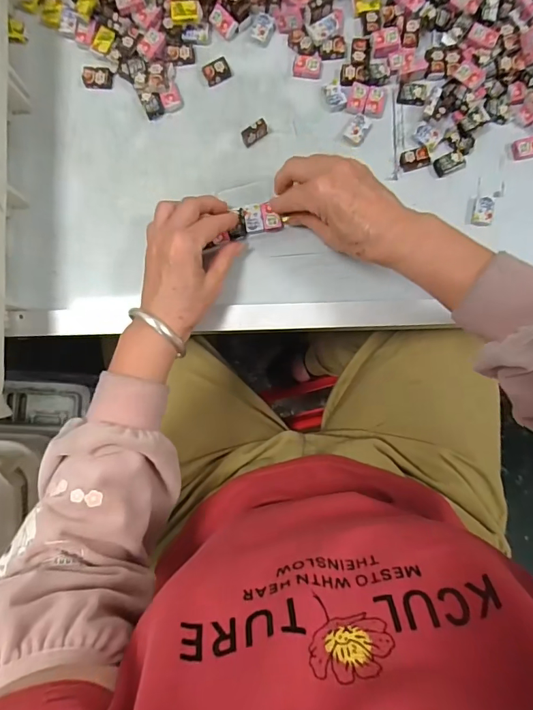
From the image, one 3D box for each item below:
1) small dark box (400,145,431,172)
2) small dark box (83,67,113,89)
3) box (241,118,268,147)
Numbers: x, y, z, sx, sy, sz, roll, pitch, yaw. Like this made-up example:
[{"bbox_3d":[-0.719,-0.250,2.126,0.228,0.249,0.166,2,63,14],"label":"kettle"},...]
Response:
[{"bbox_3d":[0.143,-0.189,0.407,0.026,0.008,0.018,-13,88,0],"label":"small dark box"},{"bbox_3d":[-0.164,-0.270,0.414,0.028,0.008,0.019,-2,88,0],"label":"small dark box"},{"bbox_3d":[-0.011,-0.212,0.406,0.025,0.016,0.011,-33,88,-1],"label":"box"}]

